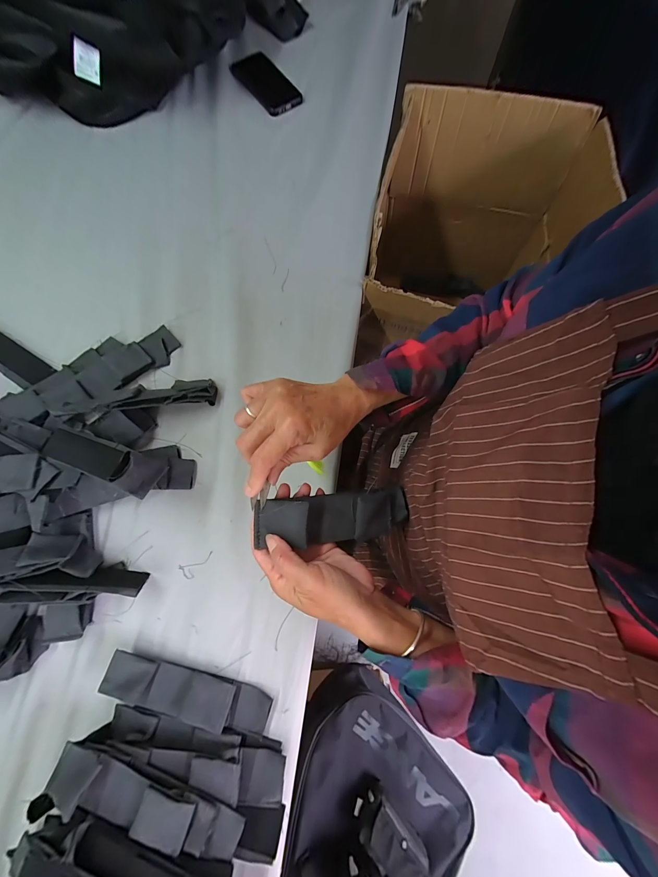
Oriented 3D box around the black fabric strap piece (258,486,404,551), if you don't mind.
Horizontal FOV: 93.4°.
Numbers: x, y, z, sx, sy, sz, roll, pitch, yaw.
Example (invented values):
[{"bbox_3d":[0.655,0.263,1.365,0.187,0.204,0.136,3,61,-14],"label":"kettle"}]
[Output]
[{"bbox_3d":[0.014,0.080,0.319,0.172,0.023,0.046,0,75,-25],"label":"black fabric strap piece"}]

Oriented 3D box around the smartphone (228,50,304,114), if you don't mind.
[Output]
[{"bbox_3d":[-0.121,-0.691,0.602,0.074,0.010,0.158,-35,79,-7],"label":"smartphone"}]

